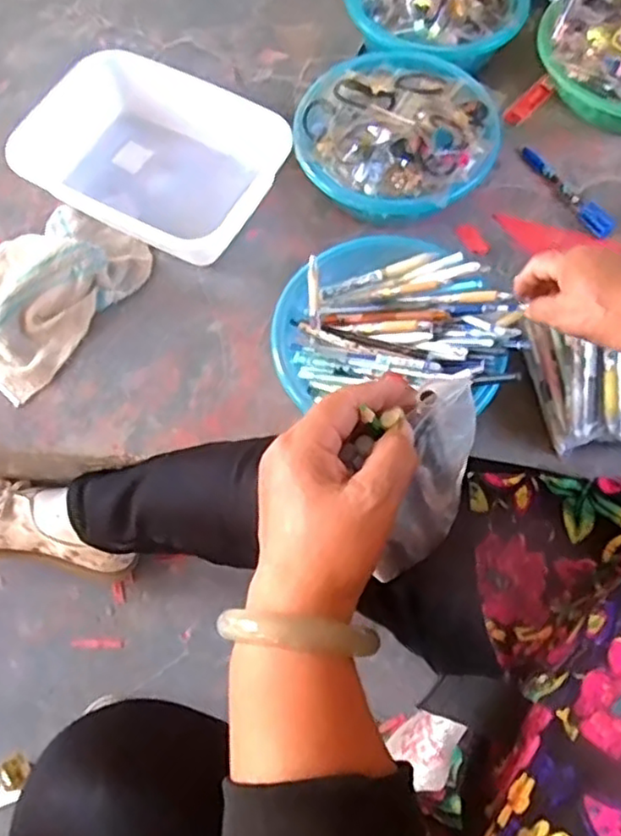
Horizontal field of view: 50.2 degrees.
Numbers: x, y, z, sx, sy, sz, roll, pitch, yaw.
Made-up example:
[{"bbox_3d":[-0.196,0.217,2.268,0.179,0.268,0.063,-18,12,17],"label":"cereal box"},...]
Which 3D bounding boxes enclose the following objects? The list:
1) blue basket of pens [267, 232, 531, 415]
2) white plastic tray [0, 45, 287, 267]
[{"bbox_3d":[0.078,-0.103,0.686,0.231,0.104,0.222,0,67,0],"label":"blue basket of pens"},{"bbox_3d":[-0.179,-0.297,0.779,0.267,0.085,0.204,24,69,9],"label":"white plastic tray"}]

